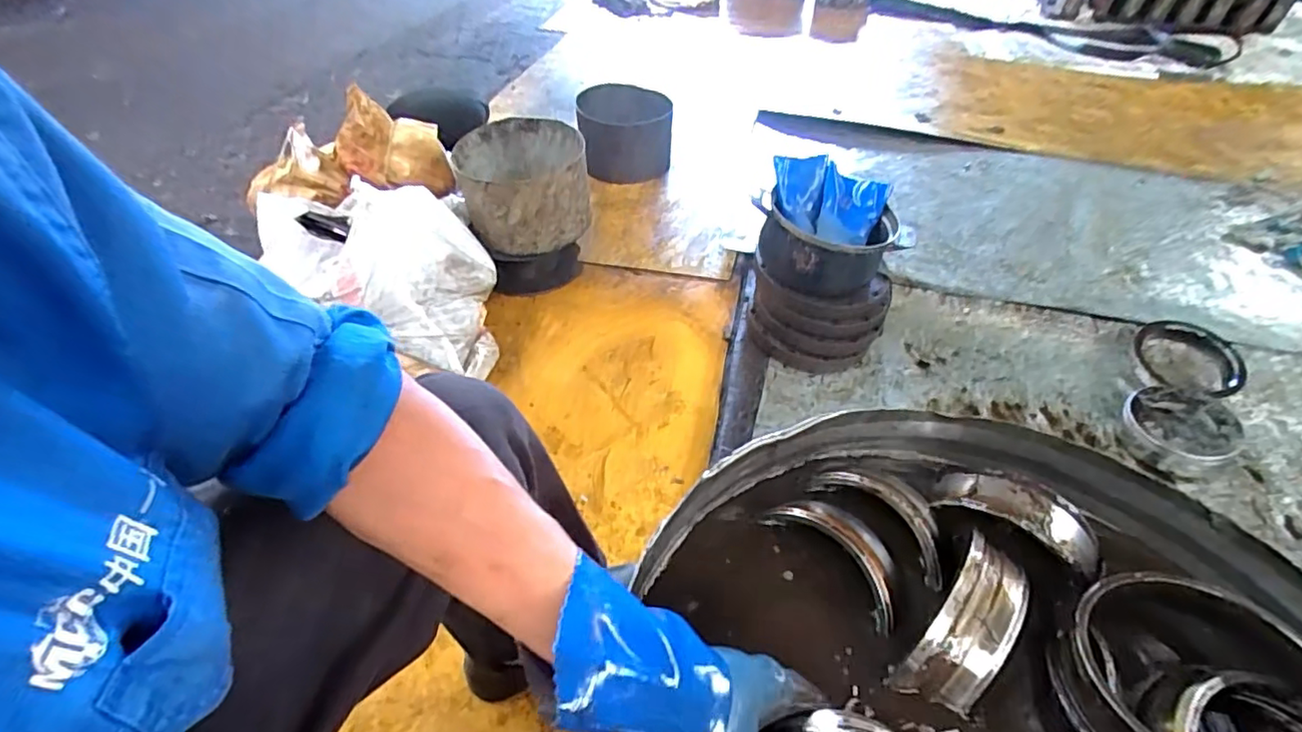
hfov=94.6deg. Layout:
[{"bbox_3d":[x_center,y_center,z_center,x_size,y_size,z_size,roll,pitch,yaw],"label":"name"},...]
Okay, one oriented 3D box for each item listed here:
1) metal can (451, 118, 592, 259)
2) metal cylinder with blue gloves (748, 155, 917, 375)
[{"bbox_3d":[-0.276,-0.389,1.327,0.272,0.189,0.263,-2,44,1],"label":"metal can"},{"bbox_3d":[0.331,-0.180,1.158,0.257,0.315,0.225,27,50,25],"label":"metal cylinder with blue gloves"}]

